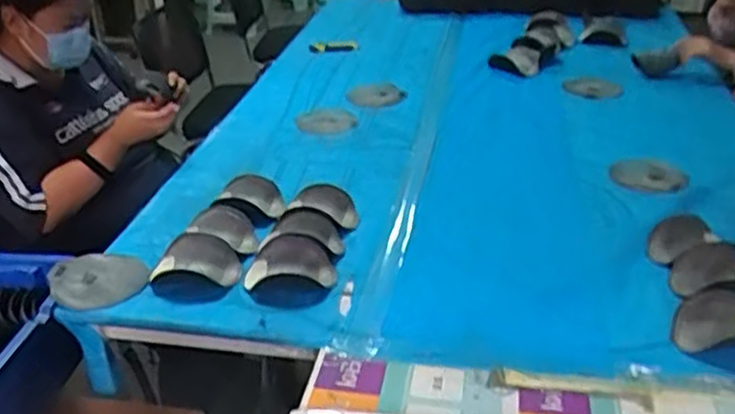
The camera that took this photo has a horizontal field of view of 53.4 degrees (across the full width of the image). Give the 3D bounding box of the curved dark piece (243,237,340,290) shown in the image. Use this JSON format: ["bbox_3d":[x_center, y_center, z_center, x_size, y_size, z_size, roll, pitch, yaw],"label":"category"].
[{"bbox_3d":[-0.115,0.084,1.142,0.137,0.034,0.097,4,30,6],"label":"curved dark piece"}]

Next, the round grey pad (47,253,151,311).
[{"bbox_3d":[-0.420,0.111,1.143,0.145,0.018,0.143,-1,30,1],"label":"round grey pad"}]

